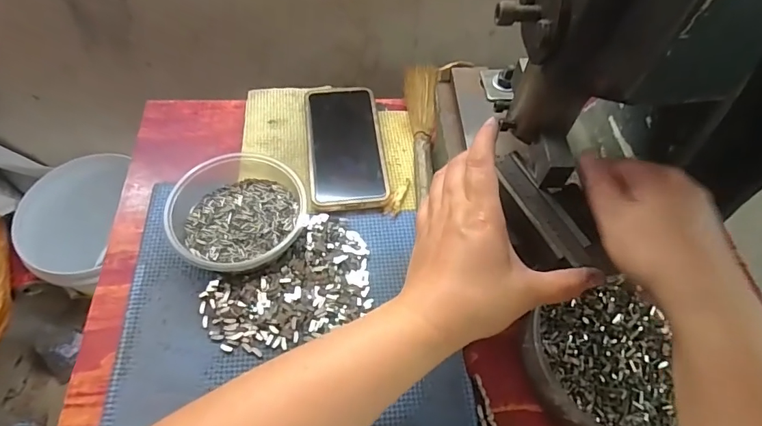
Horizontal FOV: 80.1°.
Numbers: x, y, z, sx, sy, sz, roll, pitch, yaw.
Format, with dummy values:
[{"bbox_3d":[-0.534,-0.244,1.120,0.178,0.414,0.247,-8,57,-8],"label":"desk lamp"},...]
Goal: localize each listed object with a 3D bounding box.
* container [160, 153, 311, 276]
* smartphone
[{"bbox_3d":[-0.120,0.001,0.398,0.110,0.054,0.116,2,58,-3],"label":"container"},{"bbox_3d":[-0.036,-0.072,0.465,0.076,0.014,0.150,-4,58,-7],"label":"smartphone"}]

